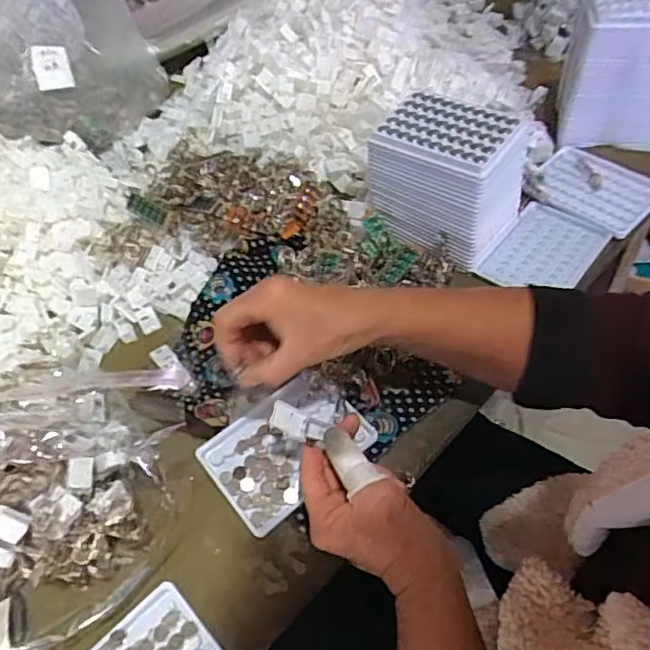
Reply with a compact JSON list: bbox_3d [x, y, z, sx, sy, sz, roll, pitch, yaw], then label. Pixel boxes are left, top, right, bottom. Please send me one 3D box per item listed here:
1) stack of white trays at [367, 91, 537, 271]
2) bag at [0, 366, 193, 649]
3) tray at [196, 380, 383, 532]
[{"bbox_3d":[0.127,-0.145,0.599,0.143,0.120,0.096,30,63,26],"label":"stack of white trays"},{"bbox_3d":[-0.258,0.132,0.463,0.262,0.076,0.262,-2,53,6],"label":"bag"},{"bbox_3d":[-0.034,0.103,0.503,0.128,0.014,0.094,-37,57,-19],"label":"tray"}]

